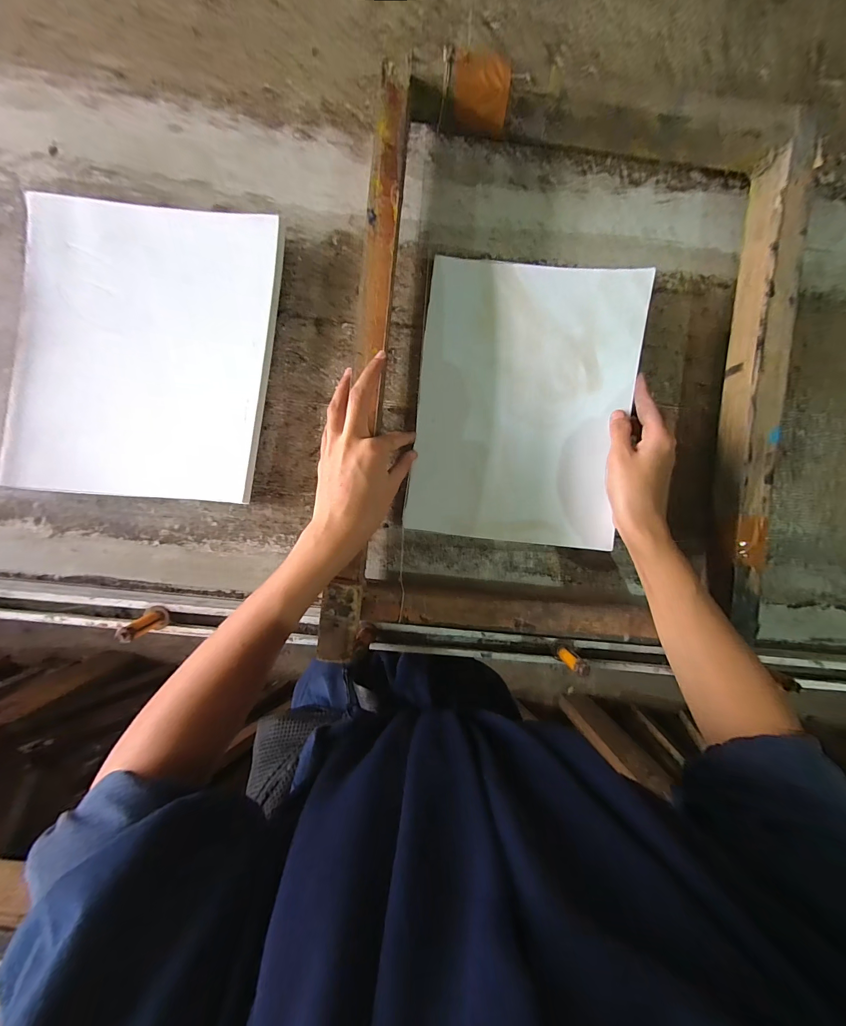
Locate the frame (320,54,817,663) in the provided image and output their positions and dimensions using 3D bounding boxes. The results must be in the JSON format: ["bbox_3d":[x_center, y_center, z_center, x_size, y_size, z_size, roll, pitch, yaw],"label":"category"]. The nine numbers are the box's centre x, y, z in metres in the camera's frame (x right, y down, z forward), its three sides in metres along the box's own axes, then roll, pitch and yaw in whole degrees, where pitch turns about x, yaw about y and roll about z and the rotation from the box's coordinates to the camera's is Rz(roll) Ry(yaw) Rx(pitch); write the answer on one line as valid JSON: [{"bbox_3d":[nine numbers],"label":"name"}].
[{"bbox_3d":[0.138,-0.119,0.341,0.398,0.056,0.520,7,90,-3],"label":"frame"}]

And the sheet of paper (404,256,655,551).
[{"bbox_3d":[0.098,-0.107,0.351,0.201,0.011,0.263,7,93,2],"label":"sheet of paper"}]

